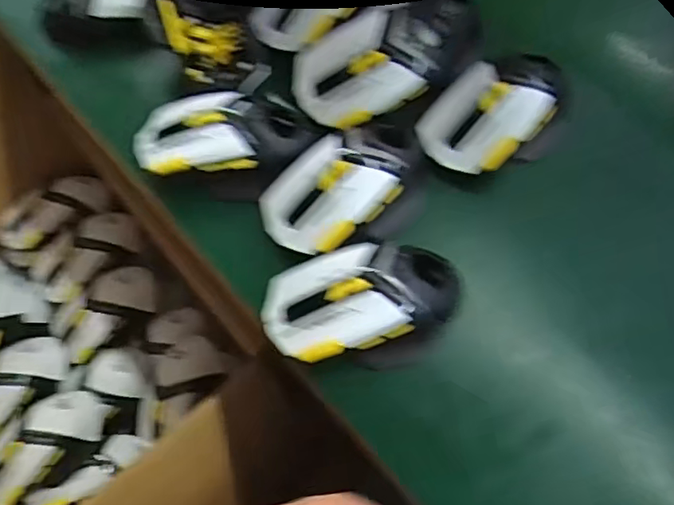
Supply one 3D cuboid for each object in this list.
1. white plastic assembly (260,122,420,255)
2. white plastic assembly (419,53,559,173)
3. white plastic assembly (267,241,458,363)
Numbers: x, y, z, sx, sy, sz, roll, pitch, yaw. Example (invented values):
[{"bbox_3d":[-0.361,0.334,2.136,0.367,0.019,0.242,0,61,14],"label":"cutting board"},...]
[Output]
[{"bbox_3d":[0.007,-0.047,0.379,0.113,0.030,0.060,-37,73,-15],"label":"white plastic assembly"},{"bbox_3d":[0.107,-0.098,0.397,0.098,0.036,0.065,-41,74,-16],"label":"white plastic assembly"},{"bbox_3d":[0.015,0.025,0.350,0.116,0.032,0.062,-14,68,-7],"label":"white plastic assembly"}]

